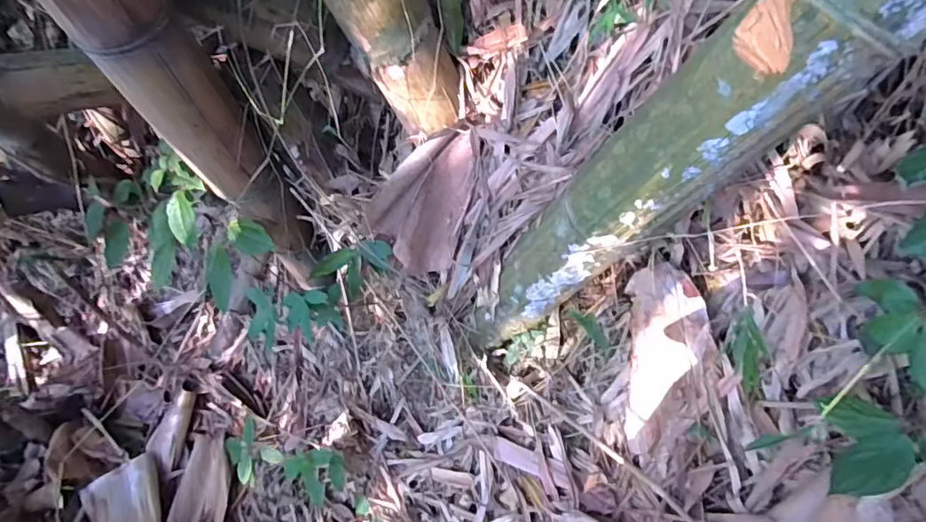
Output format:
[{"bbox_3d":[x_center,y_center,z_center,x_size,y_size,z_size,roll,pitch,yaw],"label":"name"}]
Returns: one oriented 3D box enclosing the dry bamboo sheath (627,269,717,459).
[{"bbox_3d":[0.367,0.185,0.954,0.140,0.367,0.058,0,18,5],"label":"dry bamboo sheath"}]

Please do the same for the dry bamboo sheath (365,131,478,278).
[{"bbox_3d":[-0.087,-0.116,1.010,0.202,0.286,0.081,4,17,-32],"label":"dry bamboo sheath"}]

